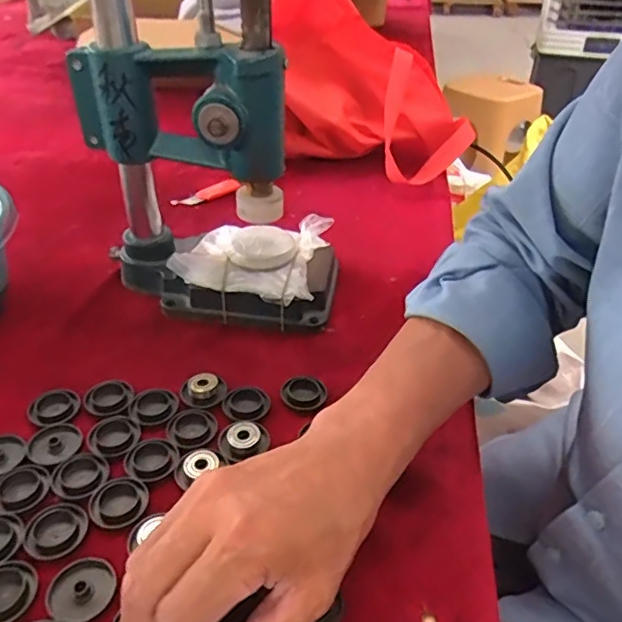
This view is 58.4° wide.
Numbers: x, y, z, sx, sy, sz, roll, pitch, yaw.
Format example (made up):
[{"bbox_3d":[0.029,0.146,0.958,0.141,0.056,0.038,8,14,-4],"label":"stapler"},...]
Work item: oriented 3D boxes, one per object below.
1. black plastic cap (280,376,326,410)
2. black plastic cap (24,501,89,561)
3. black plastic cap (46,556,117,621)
[{"bbox_3d":[-0.006,0.060,0.410,0.029,0.009,0.032,-14,40,-21],"label":"black plastic cap"},{"bbox_3d":[-0.145,0.124,0.317,0.033,0.007,0.034,2,37,-1],"label":"black plastic cap"},{"bbox_3d":[-0.120,0.144,0.289,0.033,0.004,0.033,2,37,-1],"label":"black plastic cap"}]

